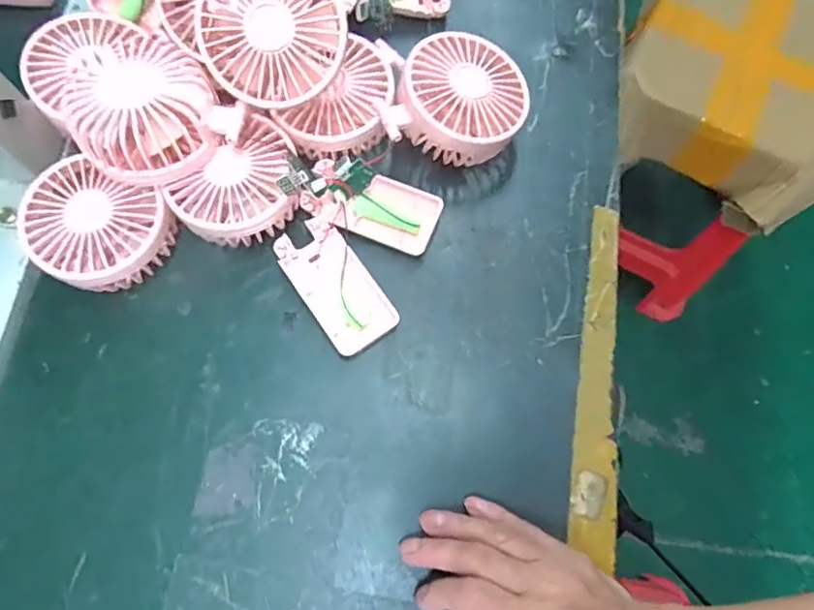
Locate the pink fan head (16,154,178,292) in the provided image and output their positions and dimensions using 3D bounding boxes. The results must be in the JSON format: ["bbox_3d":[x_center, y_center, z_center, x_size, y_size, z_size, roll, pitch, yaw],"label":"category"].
[{"bbox_3d":[-0.199,-0.048,0.359,0.085,0.044,0.072,27,74,7],"label":"pink fan head"}]

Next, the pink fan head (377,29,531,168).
[{"bbox_3d":[0.037,-0.138,0.384,0.085,0.055,0.086,0,73,-1],"label":"pink fan head"}]

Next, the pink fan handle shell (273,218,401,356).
[{"bbox_3d":[-0.048,-0.013,0.368,0.045,0.015,0.093,-34,76,-11],"label":"pink fan handle shell"}]

